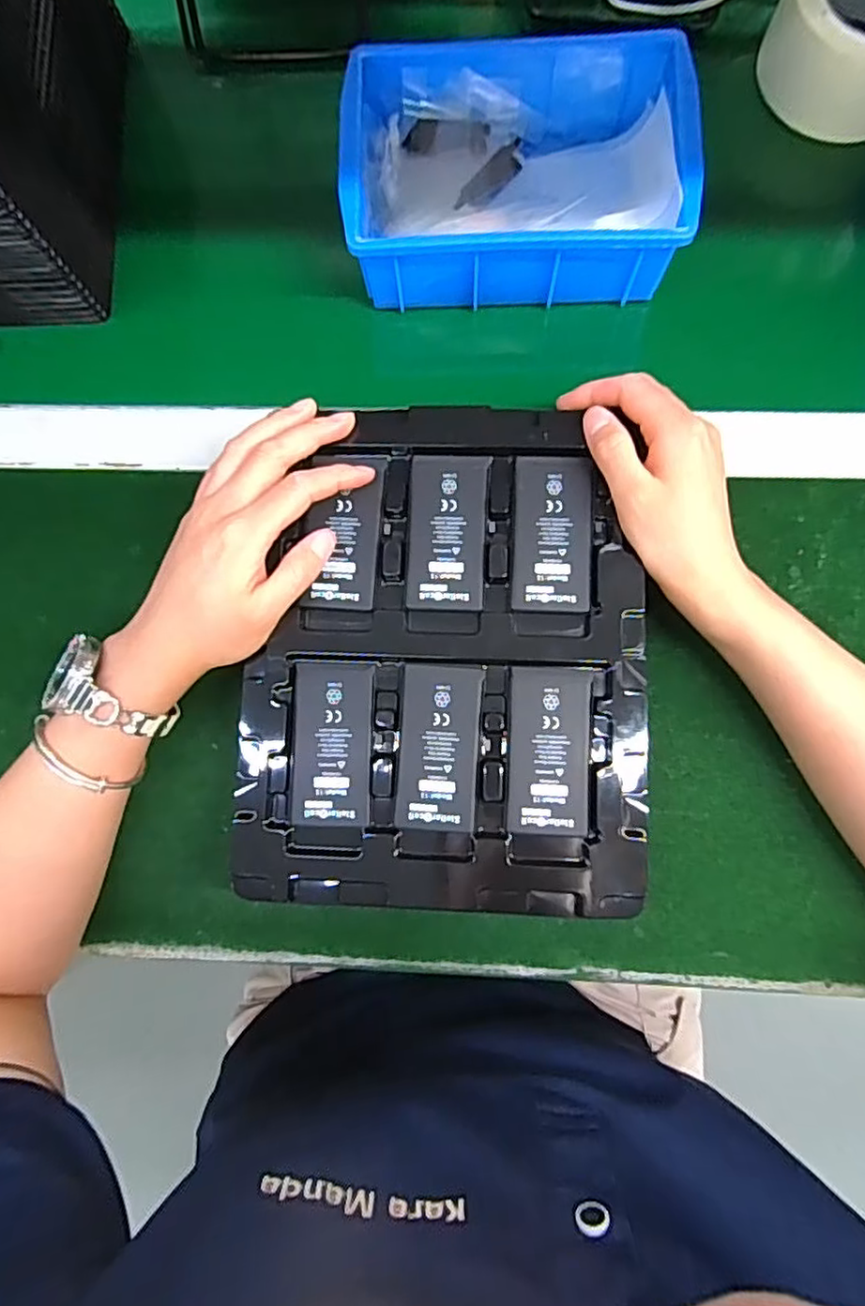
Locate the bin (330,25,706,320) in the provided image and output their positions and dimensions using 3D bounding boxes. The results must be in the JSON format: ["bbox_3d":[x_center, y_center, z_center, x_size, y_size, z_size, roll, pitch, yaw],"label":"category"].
[{"bbox_3d":[0.050,-0.297,0.395,0.196,0.054,0.141,-2,83,3],"label":"bin"}]

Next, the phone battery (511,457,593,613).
[{"bbox_3d":[0.067,-0.067,0.358,0.043,0.004,0.087,1,83,3],"label":"phone battery"}]

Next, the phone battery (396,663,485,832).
[{"bbox_3d":[0.004,0.050,0.347,0.043,0.004,0.088,3,84,4],"label":"phone battery"}]

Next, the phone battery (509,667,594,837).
[{"bbox_3d":[0.063,0.052,0.344,0.043,0.004,0.088,1,83,3],"label":"phone battery"}]

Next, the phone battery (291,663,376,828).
[{"bbox_3d":[-0.054,0.050,0.350,0.044,0.004,0.087,0,83,3],"label":"phone battery"}]

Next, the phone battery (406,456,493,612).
[{"bbox_3d":[0.009,-0.068,0.360,0.044,0.004,0.088,3,84,4],"label":"phone battery"}]

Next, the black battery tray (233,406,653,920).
[{"bbox_3d":[0.006,-0.002,0.354,0.215,0.009,0.269,1,83,3],"label":"black battery tray"}]

